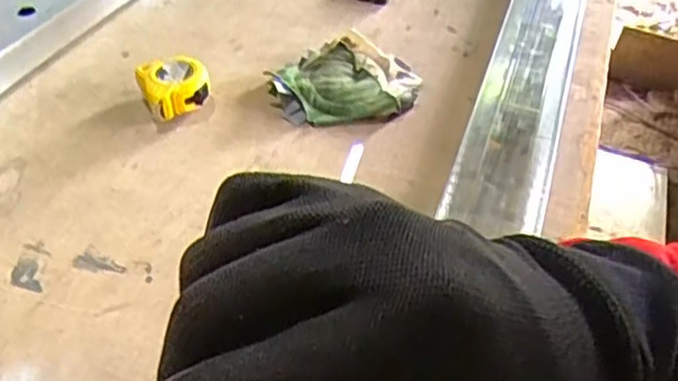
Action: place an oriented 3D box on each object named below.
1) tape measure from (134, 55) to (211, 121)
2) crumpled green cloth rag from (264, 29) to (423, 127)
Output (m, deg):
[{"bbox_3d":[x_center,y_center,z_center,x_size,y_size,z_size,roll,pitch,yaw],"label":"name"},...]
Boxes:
[{"bbox_3d":[-0.200,-0.124,0.867,0.087,0.047,0.075,-11,45,-14],"label":"tape measure"},{"bbox_3d":[0.008,-0.148,0.916,0.195,0.039,0.165,-8,45,-11],"label":"crumpled green cloth rag"}]

